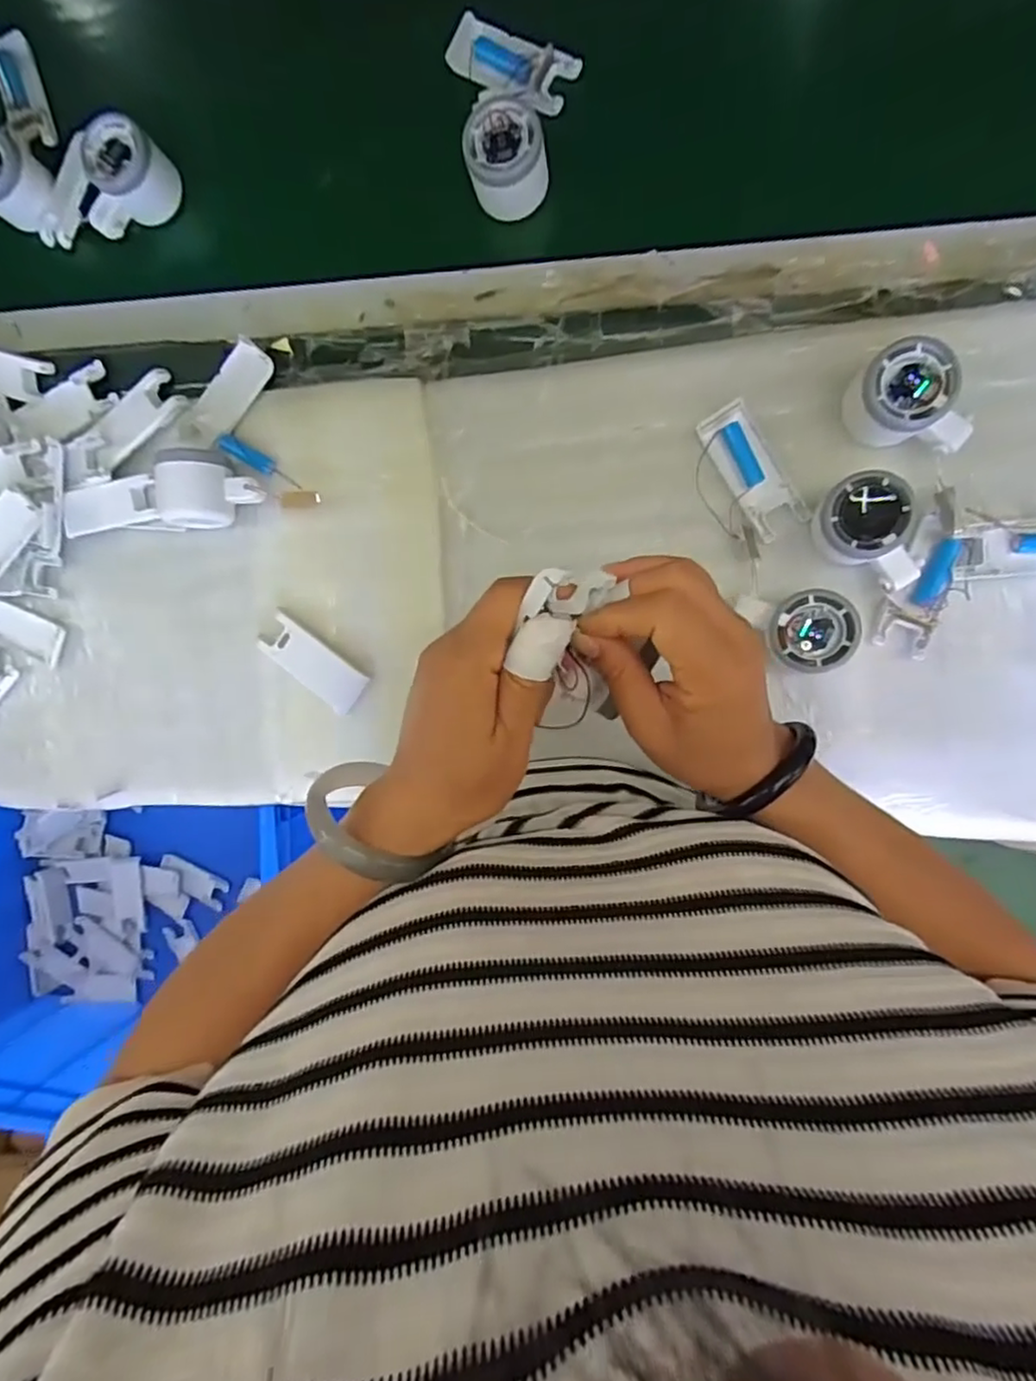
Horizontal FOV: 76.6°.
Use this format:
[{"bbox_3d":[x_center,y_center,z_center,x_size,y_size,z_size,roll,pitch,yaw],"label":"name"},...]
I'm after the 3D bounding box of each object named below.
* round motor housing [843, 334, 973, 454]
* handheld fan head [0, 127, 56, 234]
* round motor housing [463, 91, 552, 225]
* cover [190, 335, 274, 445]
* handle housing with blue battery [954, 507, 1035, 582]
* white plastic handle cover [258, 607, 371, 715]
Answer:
[{"bbox_3d":[0.268,-0.195,0.460,0.062,0.058,0.079,-24,89,9],"label":"round motor housing"},{"bbox_3d":[-0.443,-0.443,0.569,0.069,0.044,0.062,36,98,5],"label":"handheld fan head"},{"bbox_3d":[-0.009,-0.408,0.501,0.058,0.041,0.062,0,93,9],"label":"round motor housing"},{"bbox_3d":[-0.245,-0.252,0.554,0.039,0.010,0.088,39,98,5],"label":"cover"},{"bbox_3d":[0.365,-0.105,0.463,0.099,0.033,0.046,-4,93,9],"label":"handle housing with blue battery"},{"bbox_3d":[-0.173,-0.023,0.559,0.096,0.010,0.040,39,98,5],"label":"white plastic handle cover"}]

